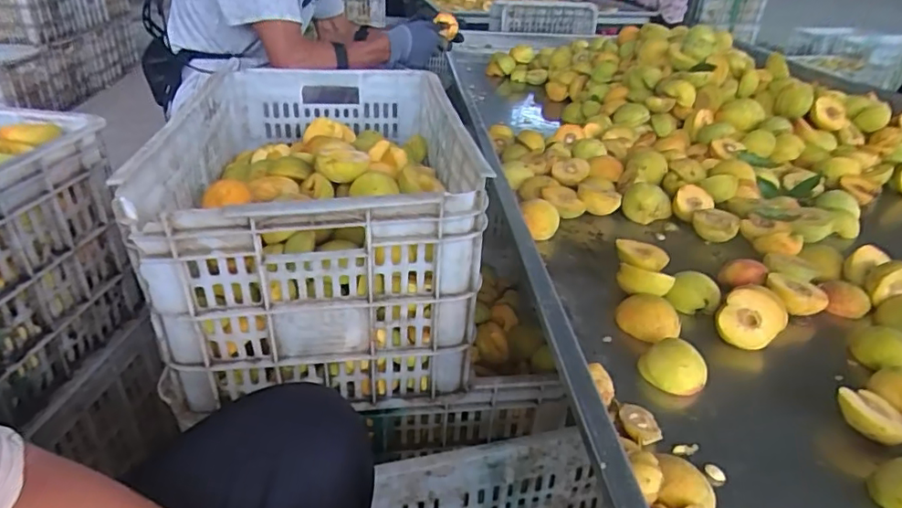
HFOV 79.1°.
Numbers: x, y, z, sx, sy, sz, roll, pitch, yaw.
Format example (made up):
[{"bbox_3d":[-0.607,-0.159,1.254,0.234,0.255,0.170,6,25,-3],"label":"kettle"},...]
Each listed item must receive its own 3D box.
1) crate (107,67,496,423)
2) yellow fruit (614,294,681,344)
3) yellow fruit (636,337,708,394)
[{"bbox_3d":[-0.176,-0.071,0.785,0.357,0.270,0.564,-4,32,-10],"label":"crate"},{"bbox_3d":[0.212,0.068,0.591,0.049,0.036,0.069,-25,41,-37],"label":"yellow fruit"},{"bbox_3d":[0.215,0.106,0.527,0.059,0.038,0.050,19,35,25],"label":"yellow fruit"}]

